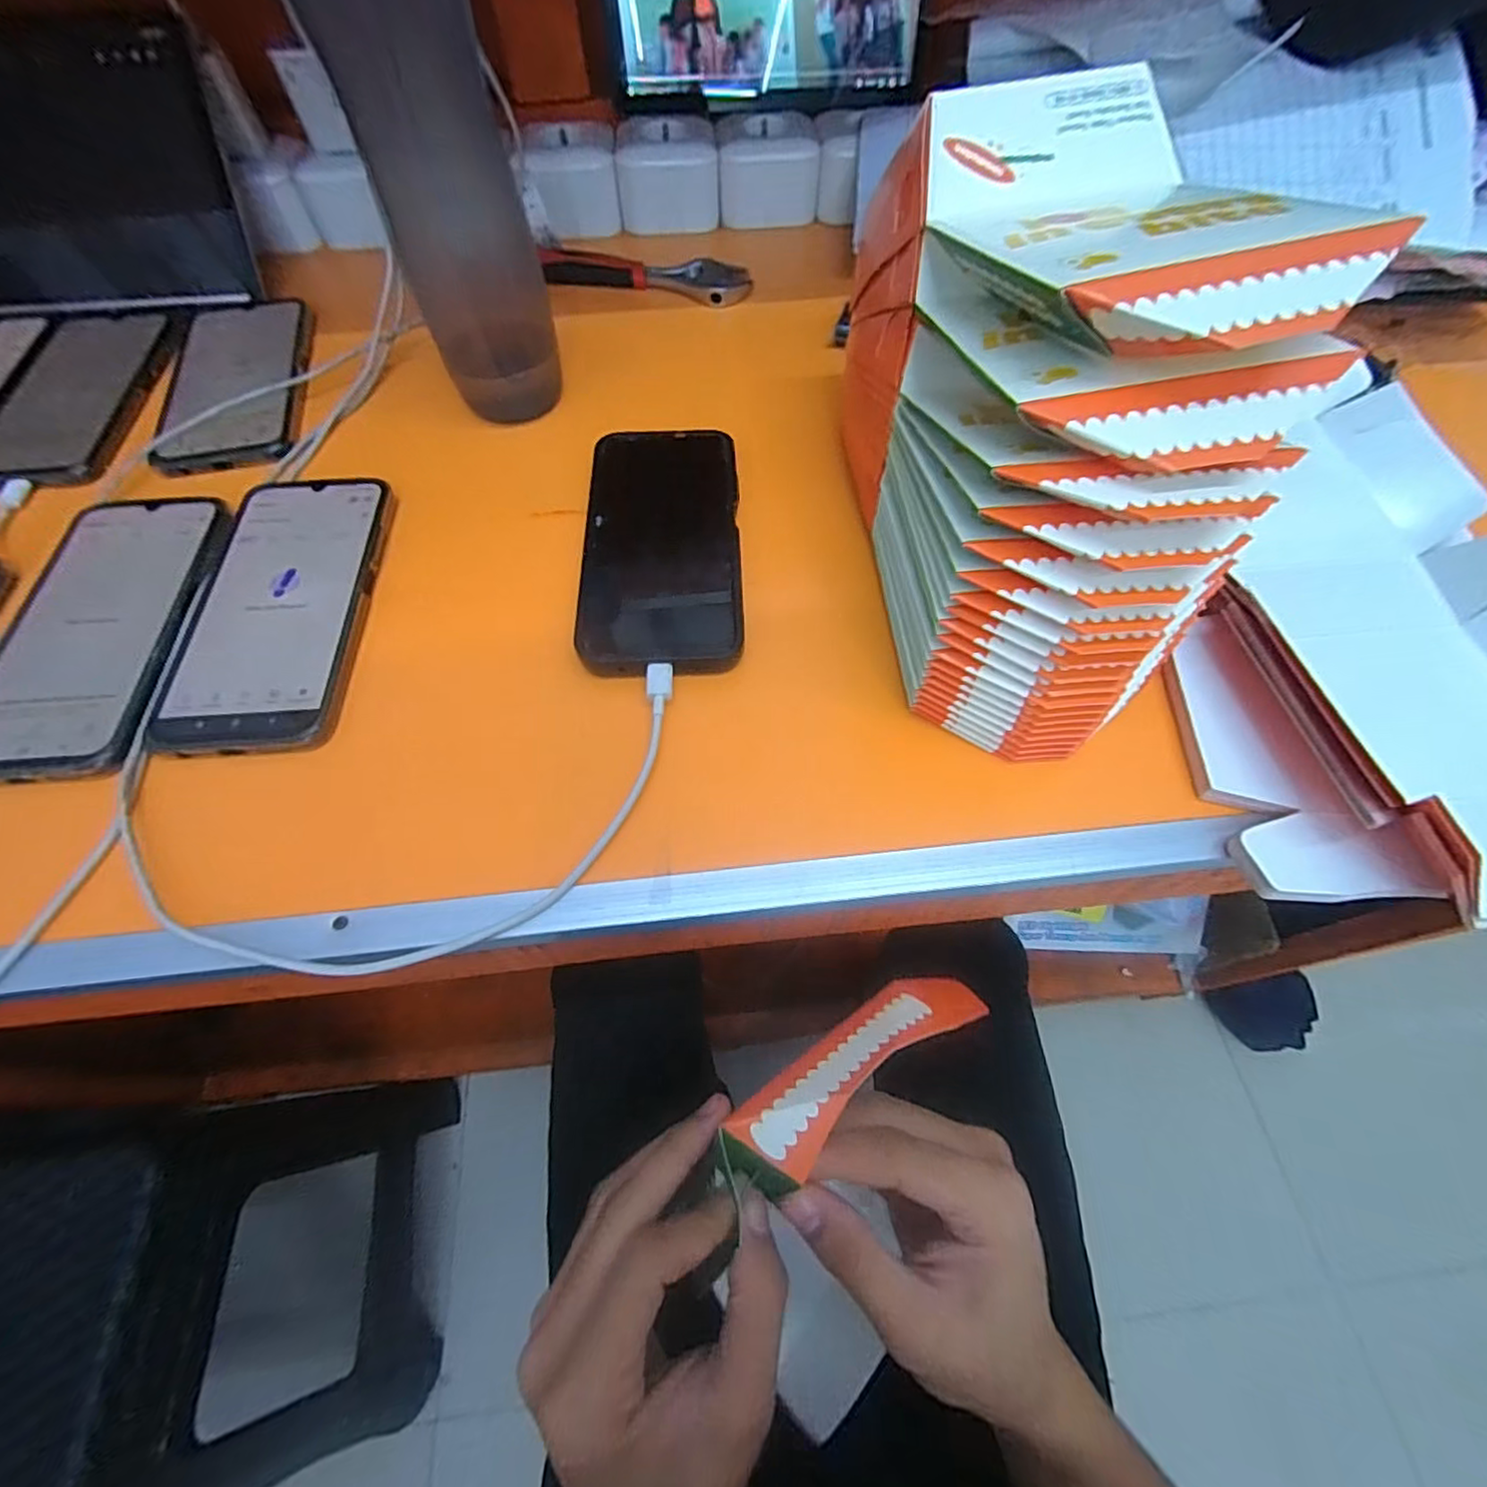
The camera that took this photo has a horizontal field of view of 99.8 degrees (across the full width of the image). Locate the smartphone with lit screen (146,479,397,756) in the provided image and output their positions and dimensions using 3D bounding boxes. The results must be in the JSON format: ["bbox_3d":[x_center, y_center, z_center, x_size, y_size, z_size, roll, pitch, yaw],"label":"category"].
[{"bbox_3d":[-0.234,-0.073,0.313,0.083,0.010,0.167,-2,65,0],"label":"smartphone with lit screen"}]

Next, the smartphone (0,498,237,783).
[{"bbox_3d":[-0.320,-0.061,0.308,0.091,0.013,0.167,-3,65,-1],"label":"smartphone"}]

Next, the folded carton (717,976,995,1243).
[{"bbox_3d":[0.049,0.130,0.256,0.133,0.028,0.031,-20,64,-33],"label":"folded carton"}]

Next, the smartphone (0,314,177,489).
[{"bbox_3d":[-0.425,-0.227,0.399,0.085,0.005,0.163,-5,65,-1],"label":"smartphone"}]

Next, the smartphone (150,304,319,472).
[{"bbox_3d":[-0.329,-0.237,0.409,0.082,0.011,0.161,-13,66,-5],"label":"smartphone"}]

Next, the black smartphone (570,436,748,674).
[{"bbox_3d":[-0.042,-0.109,0.331,0.080,0.011,0.162,-2,65,0],"label":"black smartphone"}]

